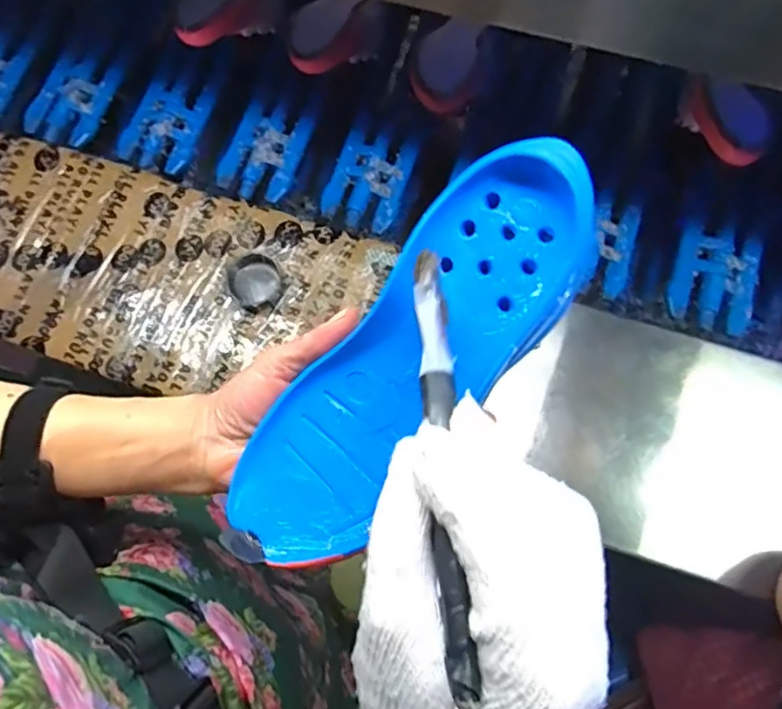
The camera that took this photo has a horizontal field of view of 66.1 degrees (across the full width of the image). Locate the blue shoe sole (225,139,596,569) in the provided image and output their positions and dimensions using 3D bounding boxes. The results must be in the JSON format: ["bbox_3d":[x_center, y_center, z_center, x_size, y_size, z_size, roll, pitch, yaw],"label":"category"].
[{"bbox_3d":[0.008,0.006,0.286,0.073,0.024,0.227,43,102,13],"label":"blue shoe sole"}]

